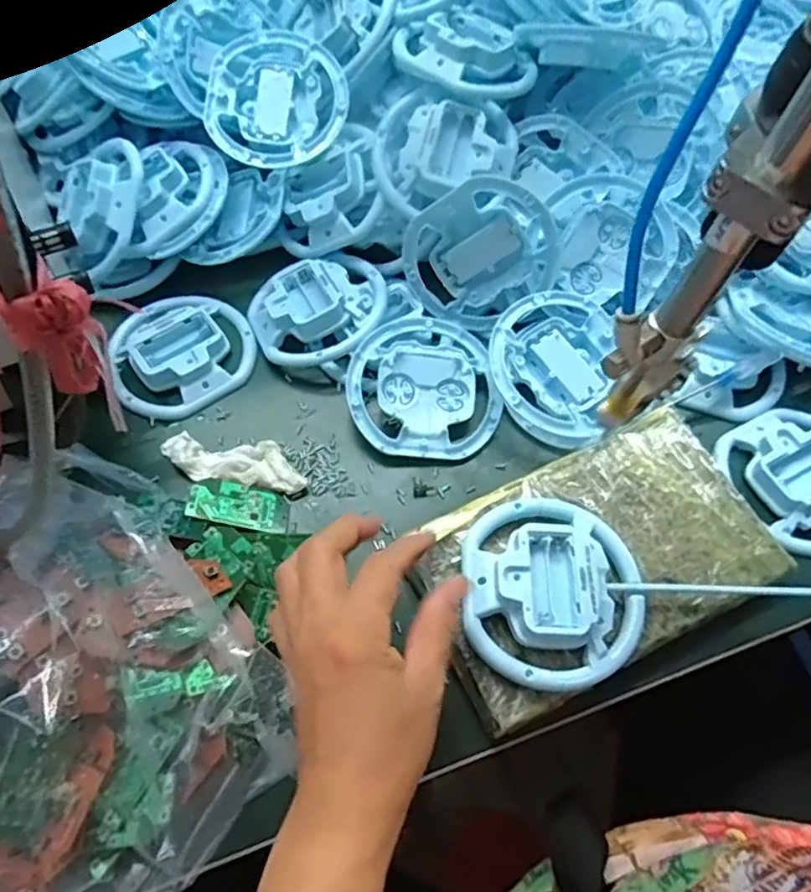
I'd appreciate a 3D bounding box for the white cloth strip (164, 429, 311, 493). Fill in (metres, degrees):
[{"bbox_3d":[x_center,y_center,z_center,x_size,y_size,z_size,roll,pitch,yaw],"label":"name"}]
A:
[{"bbox_3d":[-0.112,0.010,0.423,0.096,0.013,0.034,9,63,3],"label":"white cloth strip"}]

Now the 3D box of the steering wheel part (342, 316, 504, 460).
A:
[{"bbox_3d":[0.012,-0.041,0.443,0.102,0.022,0.097,1,63,-1],"label":"steering wheel part"}]

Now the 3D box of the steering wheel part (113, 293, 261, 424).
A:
[{"bbox_3d":[-0.159,-0.070,0.463,0.097,0.018,0.098,1,63,-1],"label":"steering wheel part"}]

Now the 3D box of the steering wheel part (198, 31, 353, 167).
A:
[{"bbox_3d":[-0.099,-0.257,0.483,0.104,0.015,0.108,0,80,-1],"label":"steering wheel part"}]

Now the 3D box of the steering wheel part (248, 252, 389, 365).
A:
[{"bbox_3d":[-0.060,-0.100,0.466,0.096,0.028,0.082,-27,67,-14],"label":"steering wheel part"}]

